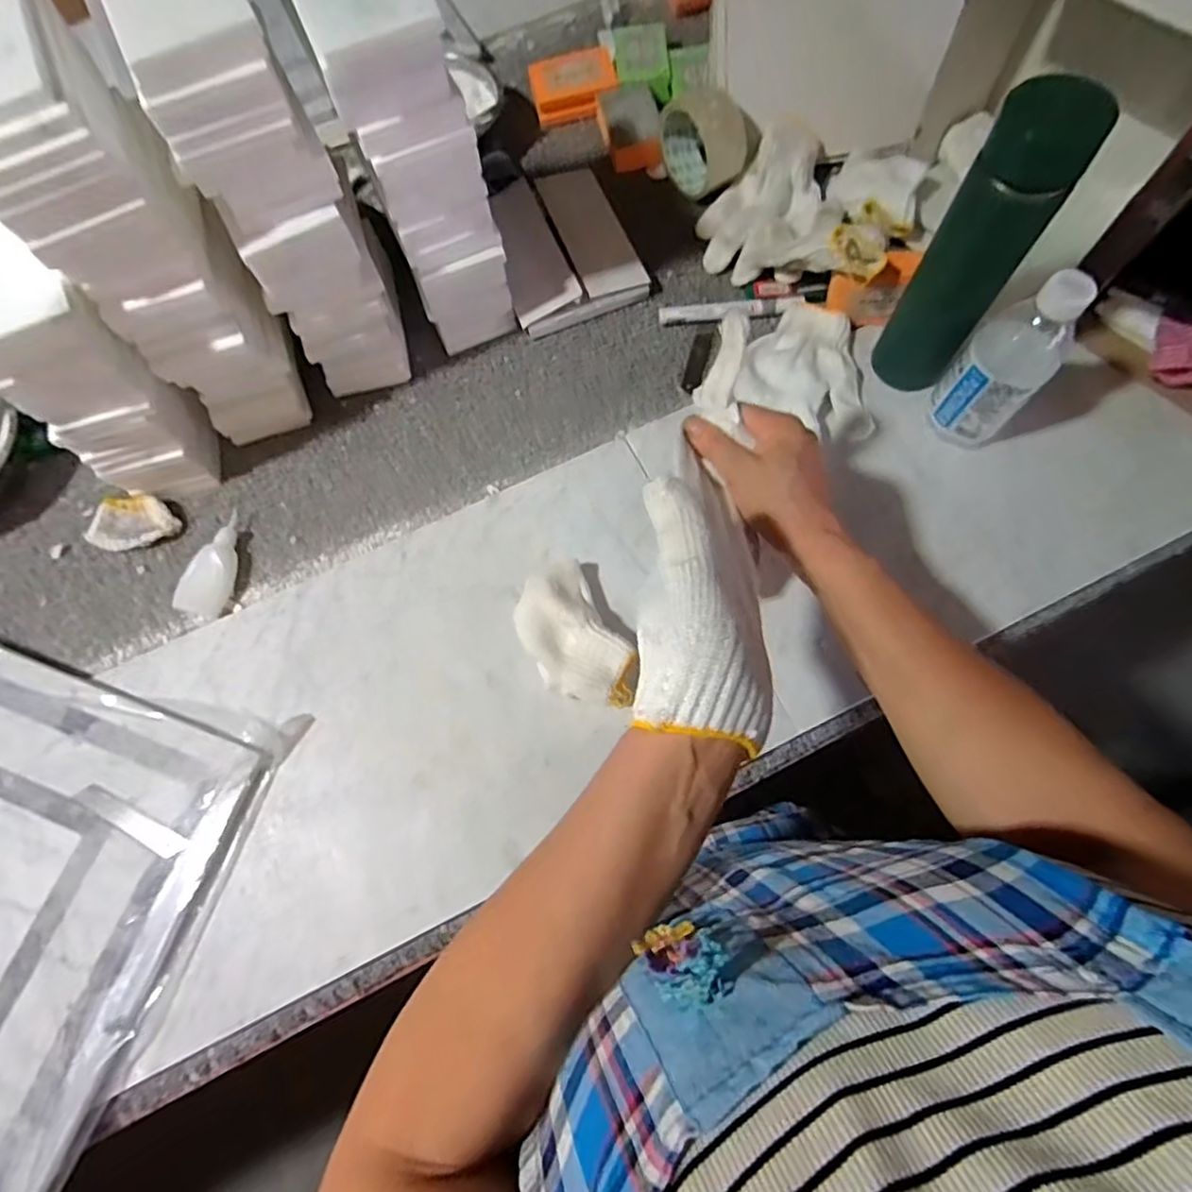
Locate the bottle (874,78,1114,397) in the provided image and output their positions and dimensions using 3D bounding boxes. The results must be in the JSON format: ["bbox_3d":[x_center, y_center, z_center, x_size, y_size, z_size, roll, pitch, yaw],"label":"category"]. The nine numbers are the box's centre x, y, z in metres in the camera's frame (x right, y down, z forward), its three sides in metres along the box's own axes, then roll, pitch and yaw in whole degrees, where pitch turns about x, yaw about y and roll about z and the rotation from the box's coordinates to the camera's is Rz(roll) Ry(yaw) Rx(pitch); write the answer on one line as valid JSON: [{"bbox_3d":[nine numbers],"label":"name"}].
[{"bbox_3d":[0.282,-0.254,0.485,0.054,0.234,0.059,-25,70,-7],"label":"bottle"}]

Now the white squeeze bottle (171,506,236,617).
[{"bbox_3d":[-0.341,-0.030,0.564,0.041,0.019,0.096,6,69,4],"label":"white squeeze bottle"}]

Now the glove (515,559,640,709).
[{"bbox_3d":[-0.019,0.035,0.507,0.073,0.039,0.125,-29,70,-7],"label":"glove"}]

